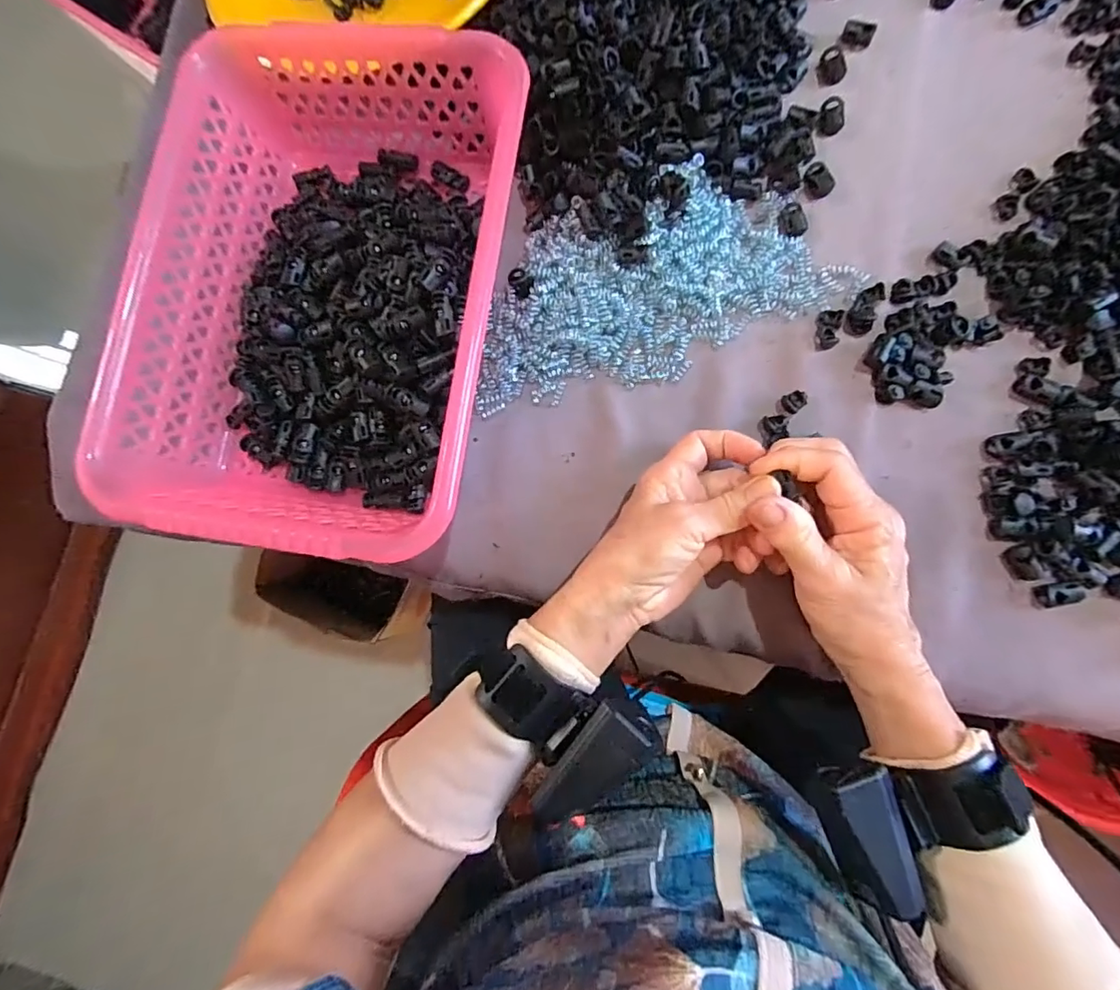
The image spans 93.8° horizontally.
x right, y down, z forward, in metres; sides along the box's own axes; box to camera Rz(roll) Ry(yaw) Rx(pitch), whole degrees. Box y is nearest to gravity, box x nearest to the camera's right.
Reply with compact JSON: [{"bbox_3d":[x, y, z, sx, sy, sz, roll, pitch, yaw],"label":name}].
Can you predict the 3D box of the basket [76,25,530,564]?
[{"bbox_3d":[-0.139,-0.121,0.325,0.211,0.076,0.299,8,84,7],"label":"basket"}]

